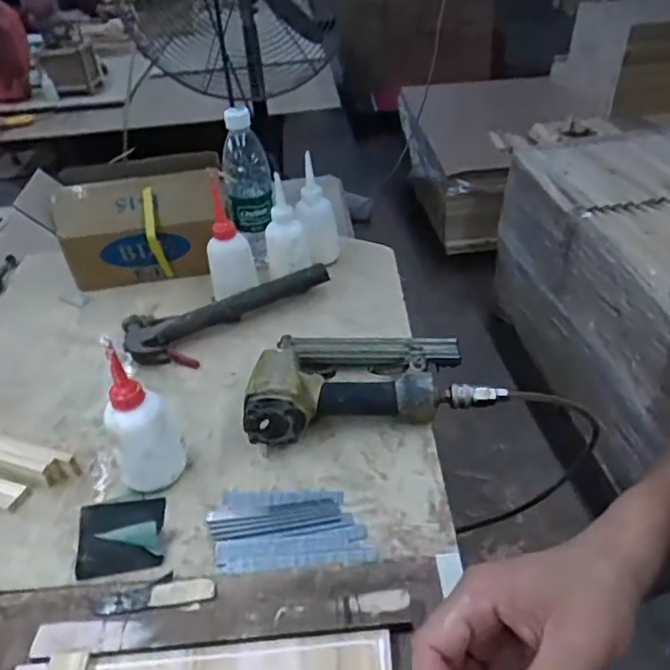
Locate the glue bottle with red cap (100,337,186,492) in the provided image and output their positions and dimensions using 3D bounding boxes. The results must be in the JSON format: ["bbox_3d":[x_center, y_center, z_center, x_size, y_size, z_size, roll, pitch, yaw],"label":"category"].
[{"bbox_3d":[-0.180,0.076,0.554,0.059,0.153,0.055,-14,37,-15],"label":"glue bottle with red cap"}]

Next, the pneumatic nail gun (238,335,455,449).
[{"bbox_3d":[0.025,0.042,0.656,0.244,0.067,0.152,-7,36,-5],"label":"pneumatic nail gun"}]

